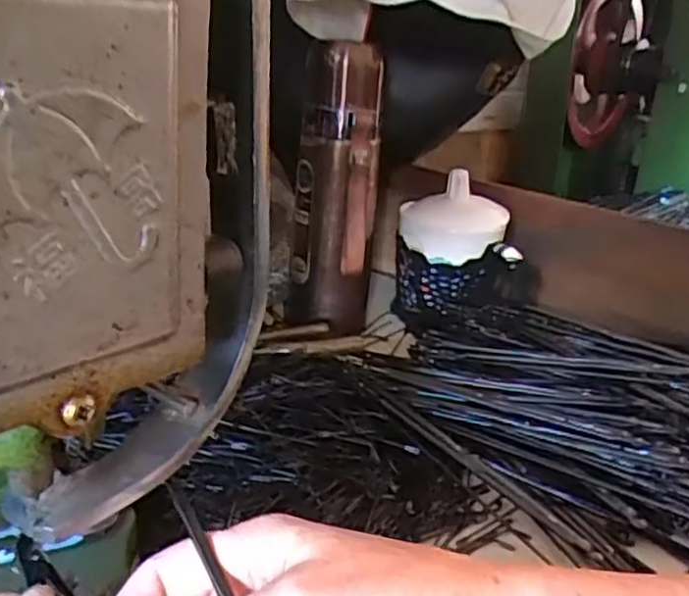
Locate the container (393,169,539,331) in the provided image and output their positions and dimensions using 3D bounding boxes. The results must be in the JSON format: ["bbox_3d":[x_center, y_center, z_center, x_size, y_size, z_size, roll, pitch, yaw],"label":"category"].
[{"bbox_3d":[0.101,-0.032,0.626,0.106,0.113,0.093,3,22,-5],"label":"container"}]

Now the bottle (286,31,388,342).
[{"bbox_3d":[-0.007,-0.085,0.581,0.064,0.217,0.055,5,22,0],"label":"bottle"}]

